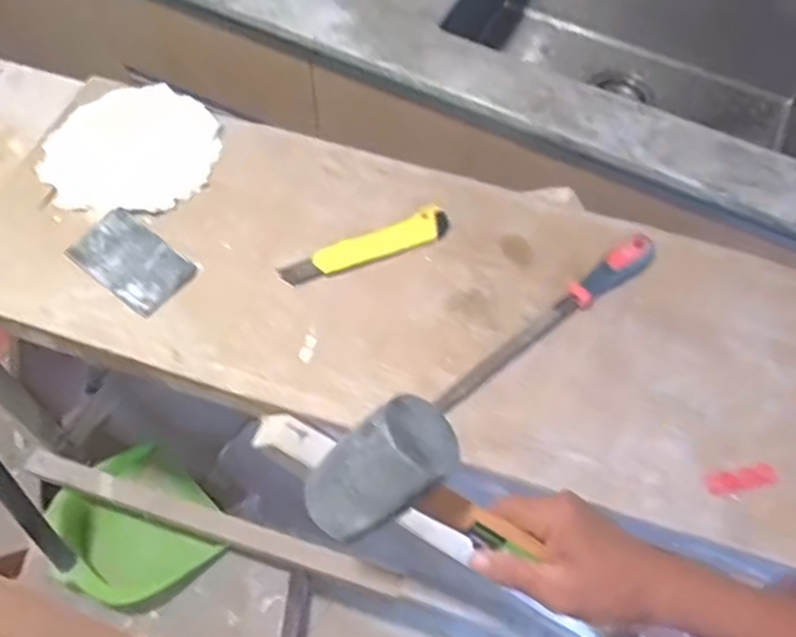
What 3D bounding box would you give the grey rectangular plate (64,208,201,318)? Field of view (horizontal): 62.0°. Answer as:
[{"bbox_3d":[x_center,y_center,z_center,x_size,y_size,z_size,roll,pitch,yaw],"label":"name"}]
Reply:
[{"bbox_3d":[-0.269,-0.060,0.670,0.122,0.010,0.075,34,65,16],"label":"grey rectangular plate"}]

